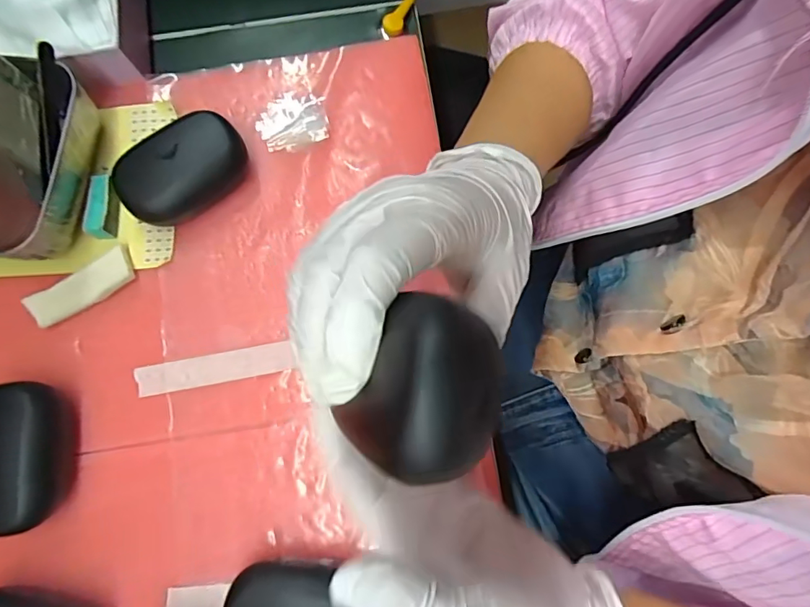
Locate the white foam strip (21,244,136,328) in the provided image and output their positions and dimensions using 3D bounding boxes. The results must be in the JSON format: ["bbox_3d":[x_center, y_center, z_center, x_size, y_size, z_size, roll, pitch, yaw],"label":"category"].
[{"bbox_3d":[-0.214,-0.011,0.317,0.069,0.010,0.028,-33,81,-7],"label":"white foam strip"}]

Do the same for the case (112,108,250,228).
[{"bbox_3d":[-0.147,-0.088,0.319,0.083,0.032,0.055,-36,81,-7],"label":"case"}]

